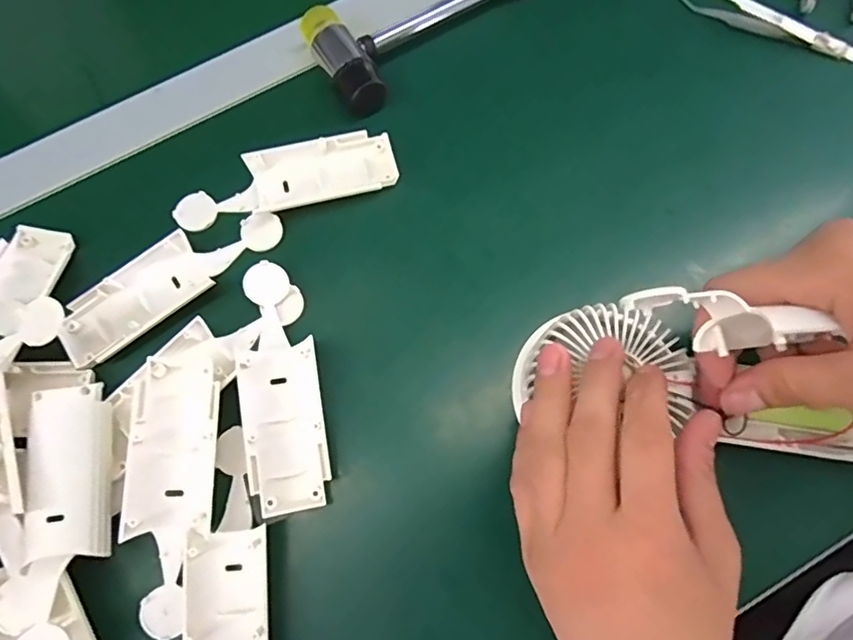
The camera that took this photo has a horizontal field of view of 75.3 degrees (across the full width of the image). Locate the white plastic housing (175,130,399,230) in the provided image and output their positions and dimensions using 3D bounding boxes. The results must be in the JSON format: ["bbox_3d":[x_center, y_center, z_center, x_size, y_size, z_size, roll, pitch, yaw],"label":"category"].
[{"bbox_3d":[-0.085,-0.083,0.330,0.132,0.015,0.039,-14,73,-2],"label":"white plastic housing"}]

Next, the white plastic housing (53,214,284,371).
[{"bbox_3d":[-0.146,-0.025,0.316,0.132,0.015,0.042,-38,75,-9],"label":"white plastic housing"}]

